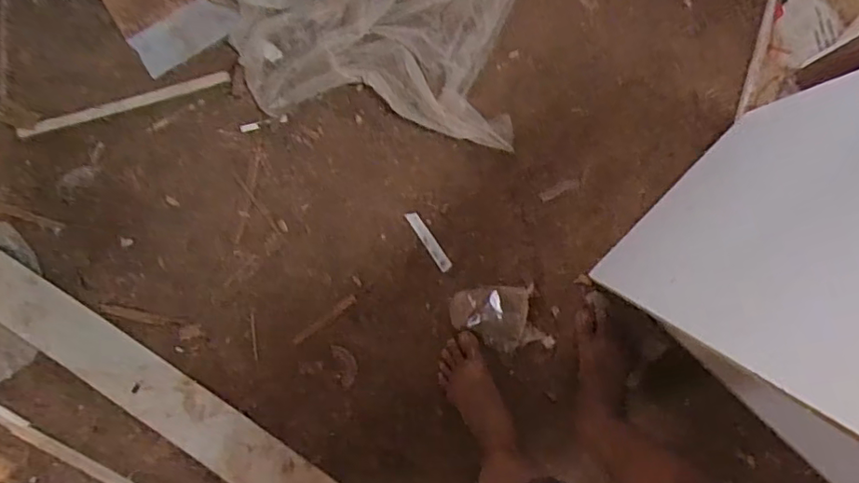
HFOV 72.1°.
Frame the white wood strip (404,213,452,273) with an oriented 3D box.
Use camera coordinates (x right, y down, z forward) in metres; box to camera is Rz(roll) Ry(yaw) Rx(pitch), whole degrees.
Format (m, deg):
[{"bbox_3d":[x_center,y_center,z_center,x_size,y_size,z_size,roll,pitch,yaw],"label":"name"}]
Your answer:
[{"bbox_3d":[0.000,0.000,1.126,0.023,0.009,0.130,-33,86,6],"label":"white wood strip"}]

